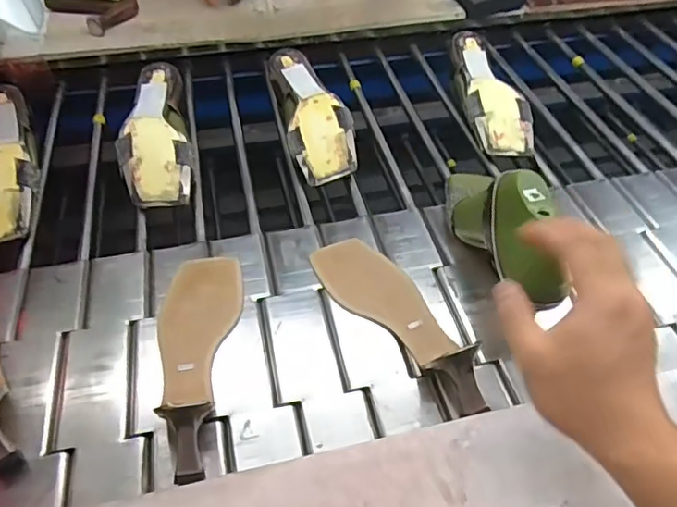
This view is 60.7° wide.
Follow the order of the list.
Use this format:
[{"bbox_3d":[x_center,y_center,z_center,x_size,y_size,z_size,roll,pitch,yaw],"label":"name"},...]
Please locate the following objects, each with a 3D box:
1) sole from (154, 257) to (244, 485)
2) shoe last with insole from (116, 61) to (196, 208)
[{"bbox_3d":[-0.132,0.082,0.525,0.081,0.055,0.241,-2,46,-4],"label":"sole"},{"bbox_3d":[-0.236,-0.163,0.743,0.085,0.068,0.207,-9,47,-10],"label":"shoe last with insole"}]

